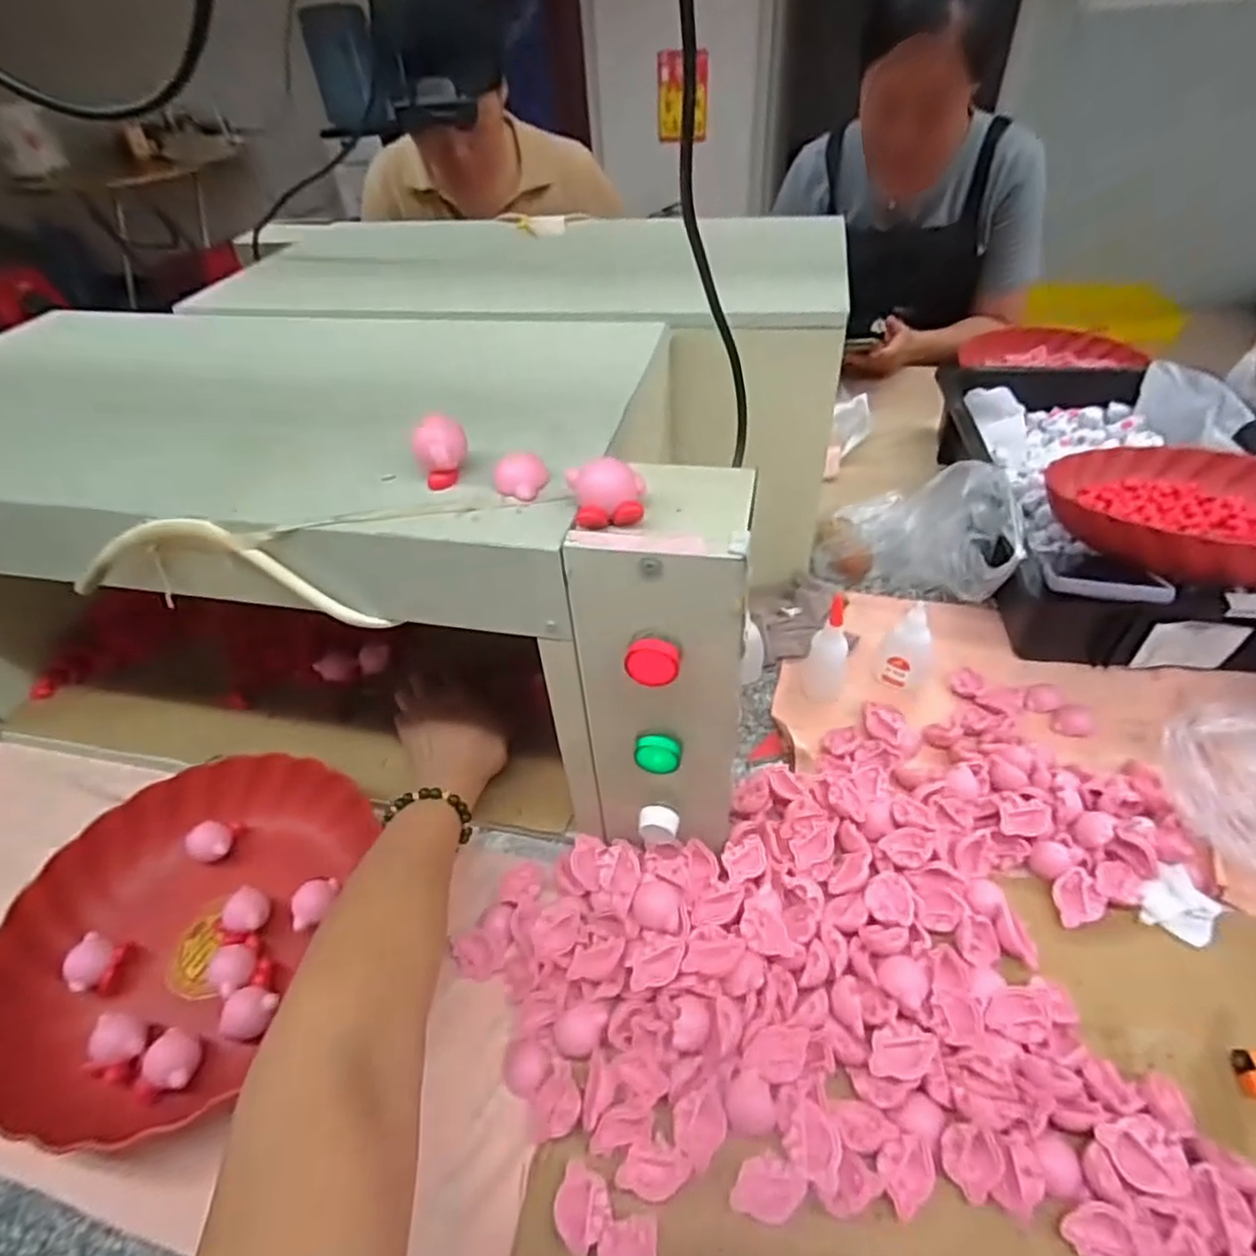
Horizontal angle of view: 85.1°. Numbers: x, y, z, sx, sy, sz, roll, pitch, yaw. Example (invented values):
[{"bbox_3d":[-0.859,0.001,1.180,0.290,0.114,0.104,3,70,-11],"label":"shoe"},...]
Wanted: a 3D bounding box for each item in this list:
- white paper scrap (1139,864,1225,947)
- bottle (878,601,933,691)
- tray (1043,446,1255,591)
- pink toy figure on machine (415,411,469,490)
[{"bbox_3d":[0.356,0.179,0.441,0.045,0.015,0.040,-33,51,-26],"label":"white paper scrap"},{"bbox_3d":[0.238,0.015,0.582,0.034,0.077,0.034,18,48,22],"label":"bottle"},{"bbox_3d":[0.518,-0.108,0.619,0.259,0.055,0.259,-4,28,2],"label":"tray"},{"bbox_3d":[-0.099,-0.093,0.365,0.027,0.033,0.024,-14,45,-9],"label":"pink toy figure on machine"}]

